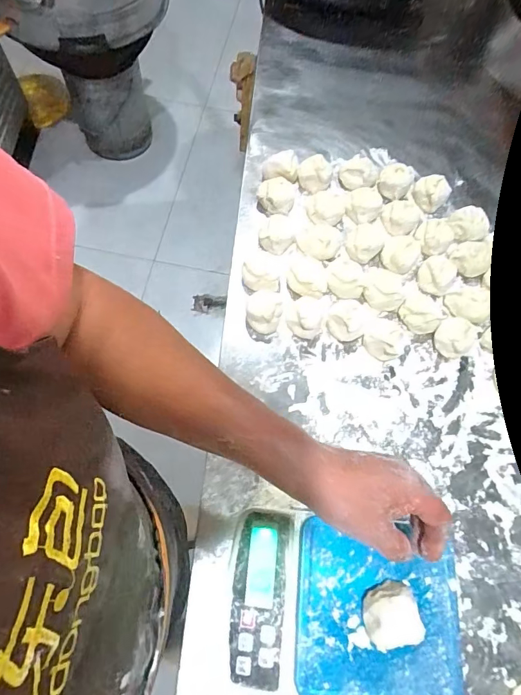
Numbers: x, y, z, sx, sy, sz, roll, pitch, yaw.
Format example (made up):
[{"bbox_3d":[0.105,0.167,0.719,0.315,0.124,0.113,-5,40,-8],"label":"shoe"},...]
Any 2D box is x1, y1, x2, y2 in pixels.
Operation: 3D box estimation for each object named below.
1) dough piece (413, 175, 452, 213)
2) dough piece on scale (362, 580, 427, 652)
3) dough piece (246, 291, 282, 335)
[{"bbox_3d":[0.245,-0.222,0.598,0.041,0.029,0.048,-13,70,-6],"label":"dough piece"},{"bbox_3d":[0.115,0.236,0.371,0.048,0.028,0.049,1,67,-3],"label":"dough piece on scale"},{"bbox_3d":[0.004,-0.043,0.507,0.041,0.034,0.045,3,67,-3],"label":"dough piece"}]

